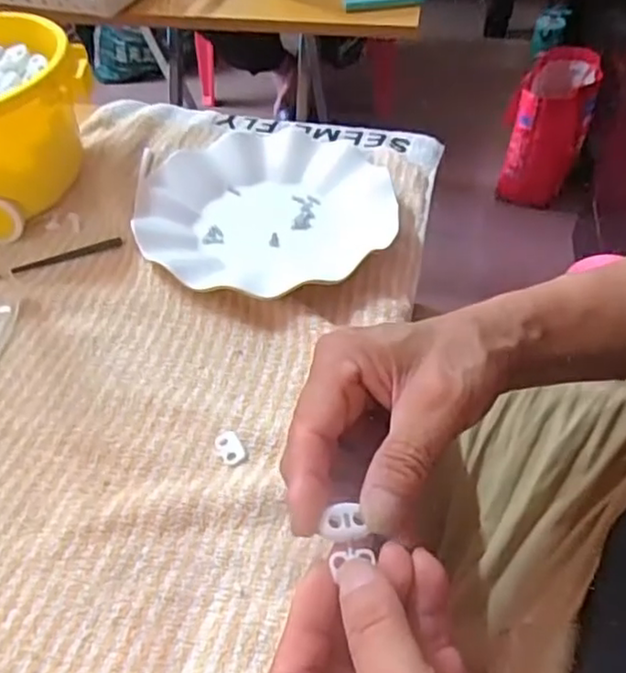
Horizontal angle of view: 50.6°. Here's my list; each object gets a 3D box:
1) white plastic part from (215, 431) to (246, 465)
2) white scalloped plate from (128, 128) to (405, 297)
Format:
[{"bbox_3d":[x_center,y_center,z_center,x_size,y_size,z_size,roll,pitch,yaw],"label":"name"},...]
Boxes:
[{"bbox_3d":[-0.045,0.059,0.359,0.013,0.004,0.019,-29,53,-23],"label":"white plastic part"},{"bbox_3d":[-0.034,-0.095,0.486,0.182,0.023,0.191,-1,47,1],"label":"white scalloped plate"}]

